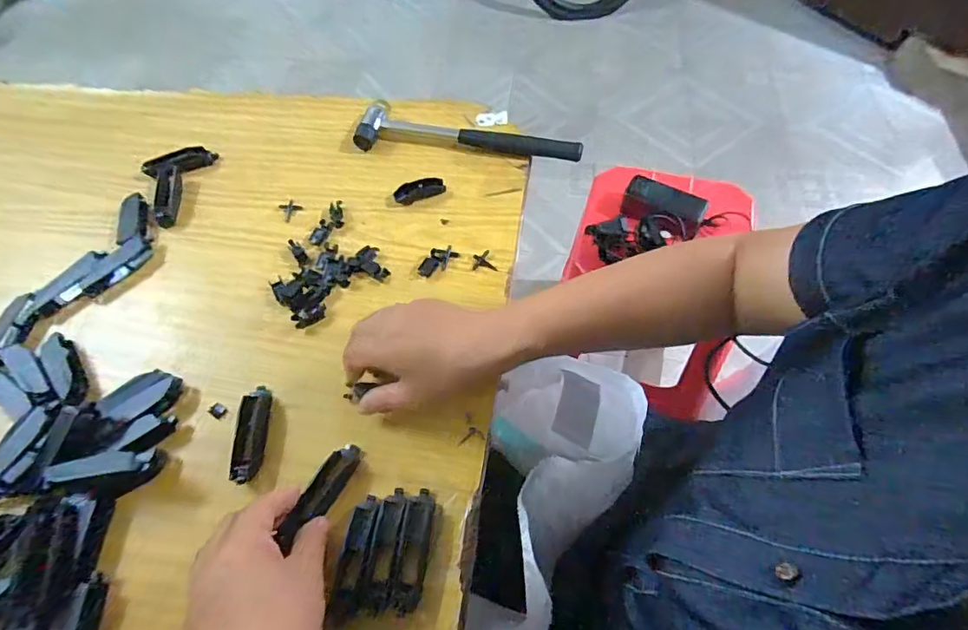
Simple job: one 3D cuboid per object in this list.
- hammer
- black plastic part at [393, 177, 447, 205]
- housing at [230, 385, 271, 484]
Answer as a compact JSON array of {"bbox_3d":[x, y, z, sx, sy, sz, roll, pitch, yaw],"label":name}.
[{"bbox_3d":[-0.016,-0.193,0.521,0.237,0.021,0.057,9,60,10],"label":"hammer"},{"bbox_3d":[-0.065,-0.126,0.491,0.052,0.012,0.020,-20,59,-8],"label":"black plastic part"},{"bbox_3d":[-0.176,0.089,0.371,0.019,0.011,0.073,-7,59,0],"label":"housing"}]

